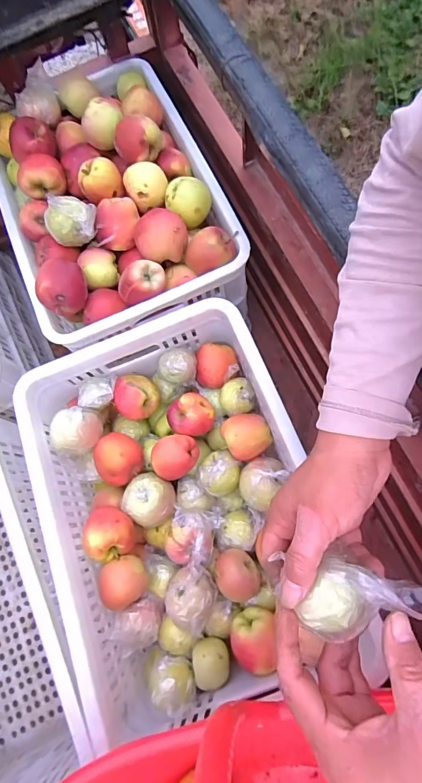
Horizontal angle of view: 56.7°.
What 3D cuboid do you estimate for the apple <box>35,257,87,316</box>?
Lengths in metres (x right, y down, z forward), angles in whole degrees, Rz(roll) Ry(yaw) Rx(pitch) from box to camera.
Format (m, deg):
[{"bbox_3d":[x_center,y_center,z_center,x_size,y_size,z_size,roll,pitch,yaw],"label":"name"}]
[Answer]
[{"bbox_3d":[-0.235,-0.166,0.614,0.071,0.057,0.073,-16,77,-2],"label":"apple"}]

